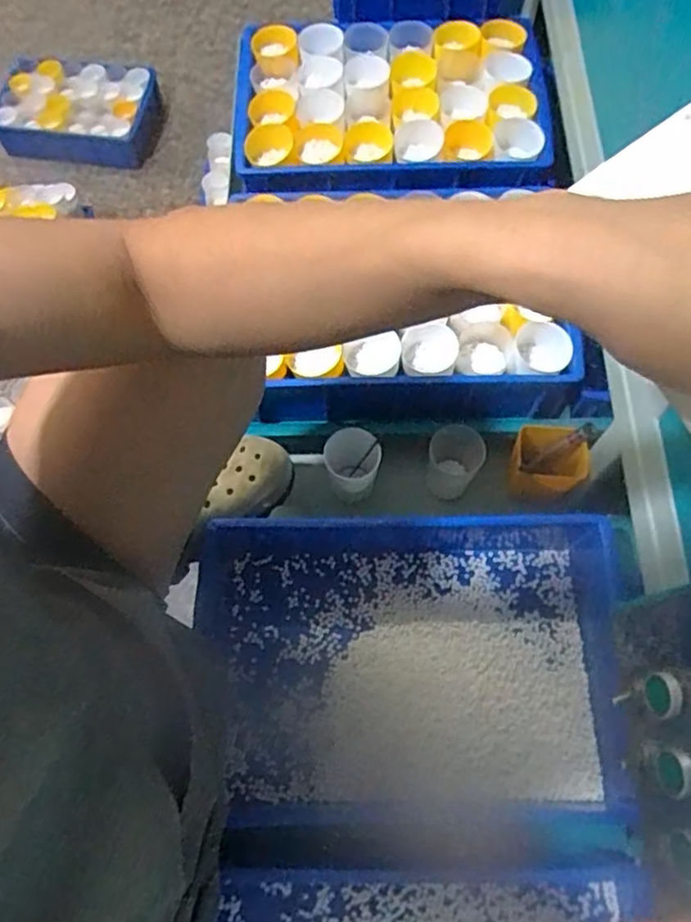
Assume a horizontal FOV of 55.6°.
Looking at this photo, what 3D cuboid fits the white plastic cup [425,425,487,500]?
[{"bbox_3d":[0.135,0.002,0.818,0.064,0.091,0.063,-1,68,1],"label":"white plastic cup"}]

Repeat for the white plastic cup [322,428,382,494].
[{"bbox_3d":[0.009,0.006,0.762,0.062,0.076,0.061,-1,68,1],"label":"white plastic cup"}]

